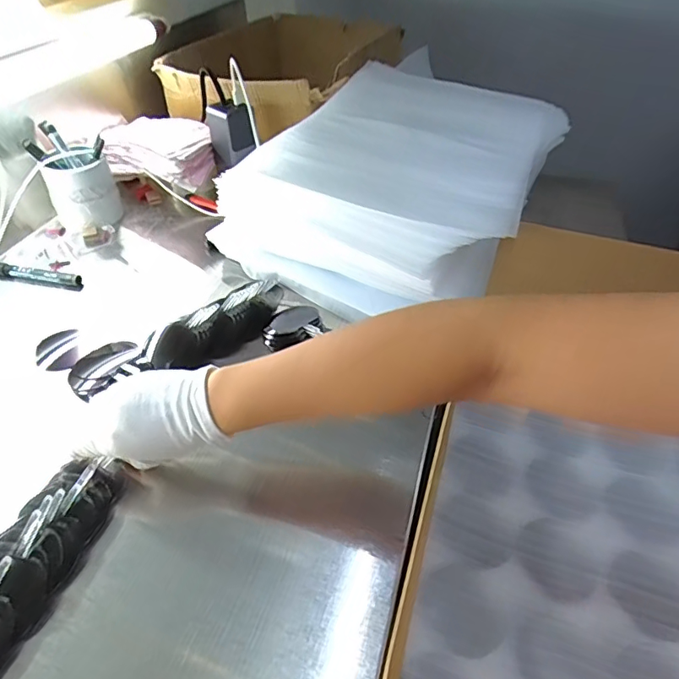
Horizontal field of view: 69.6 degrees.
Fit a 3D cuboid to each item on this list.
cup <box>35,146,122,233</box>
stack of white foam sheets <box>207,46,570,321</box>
[{"bbox_3d":[-0.362,-0.211,0.693,0.088,0.088,0.073,-23,48,-23],"label":"cup"},{"bbox_3d":[0.088,-0.236,0.677,0.350,0.113,0.476,20,47,19],"label":"stack of white foam sheets"}]

